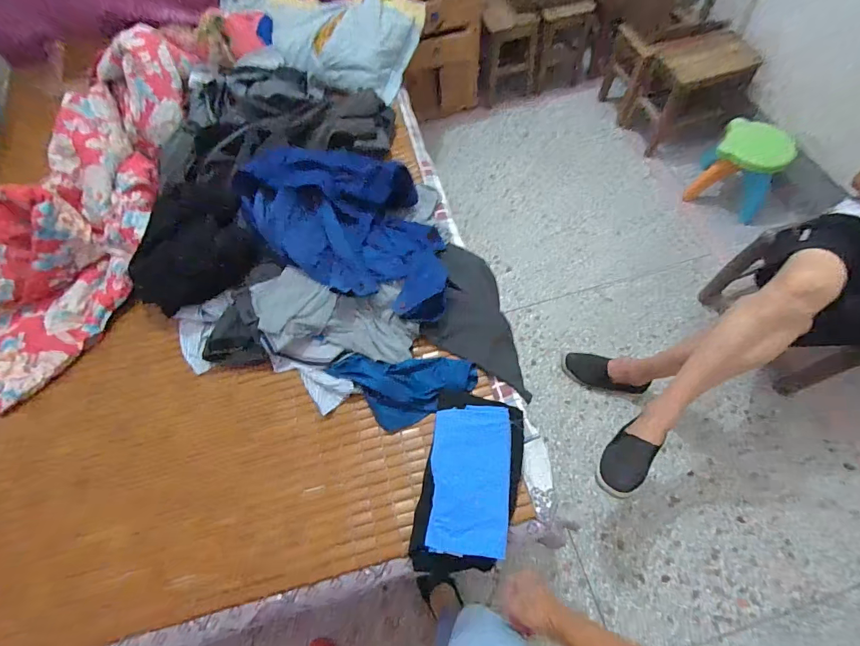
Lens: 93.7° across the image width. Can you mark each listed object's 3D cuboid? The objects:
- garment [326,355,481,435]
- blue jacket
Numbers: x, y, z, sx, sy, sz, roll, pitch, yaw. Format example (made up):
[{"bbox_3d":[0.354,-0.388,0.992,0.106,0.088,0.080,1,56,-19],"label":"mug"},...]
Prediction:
[{"bbox_3d":[-0.061,0.143,0.838,0.310,0.053,0.138,2,64,5],"label":"garment"},{"bbox_3d":[-0.158,-0.240,0.933,0.543,0.121,0.355,35,71,18],"label":"blue jacket"}]

